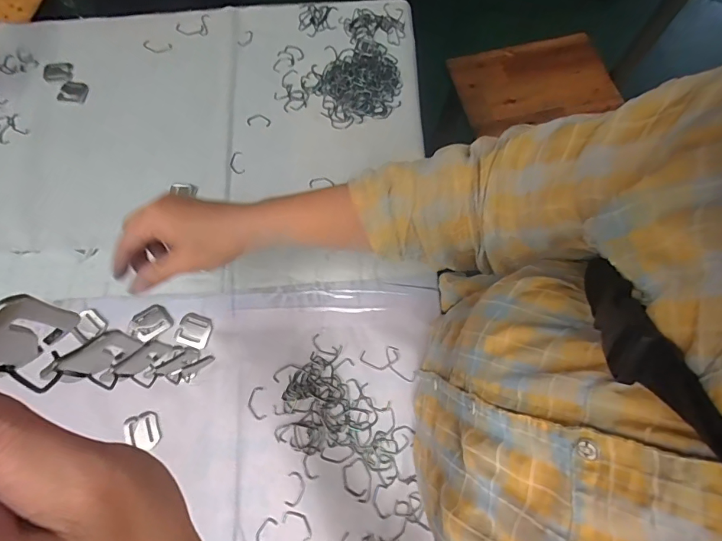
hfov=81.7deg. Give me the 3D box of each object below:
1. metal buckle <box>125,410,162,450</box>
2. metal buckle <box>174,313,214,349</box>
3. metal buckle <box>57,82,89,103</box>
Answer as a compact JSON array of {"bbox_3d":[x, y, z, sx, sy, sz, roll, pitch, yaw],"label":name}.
[{"bbox_3d":[-0.237,0.175,0.456,0.033,0.007,0.038,-22,72,-6],"label":"metal buckle"},{"bbox_3d":[-0.195,0.070,0.489,0.040,0.004,0.037,18,73,7],"label":"metal buckle"},{"bbox_3d":[-0.414,-0.258,0.599,0.036,0.004,0.034,8,72,4],"label":"metal buckle"}]

